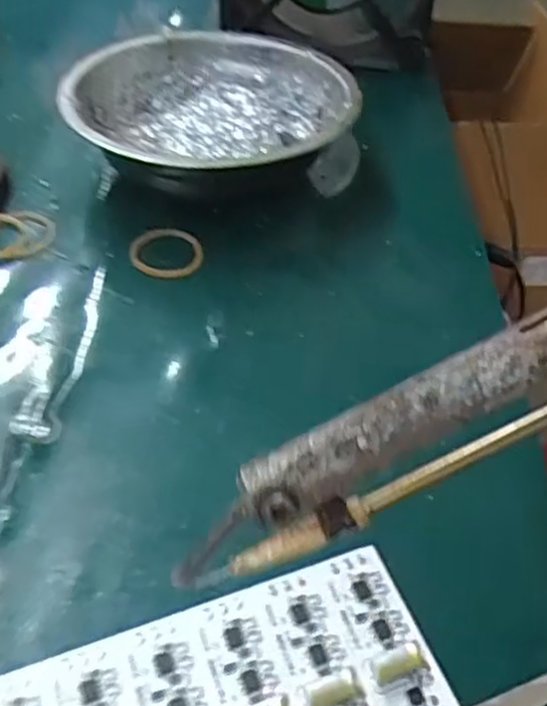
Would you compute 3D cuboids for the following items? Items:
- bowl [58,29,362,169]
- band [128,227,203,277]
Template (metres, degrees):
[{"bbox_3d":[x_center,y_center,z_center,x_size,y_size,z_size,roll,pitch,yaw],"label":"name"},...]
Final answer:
[{"bbox_3d":[-0.029,-0.109,0.349,0.126,0.039,0.126,2,44,-2],"label":"bowl"},{"bbox_3d":[-0.044,-0.041,0.304,0.031,0.004,0.029,7,44,3],"label":"band"}]

